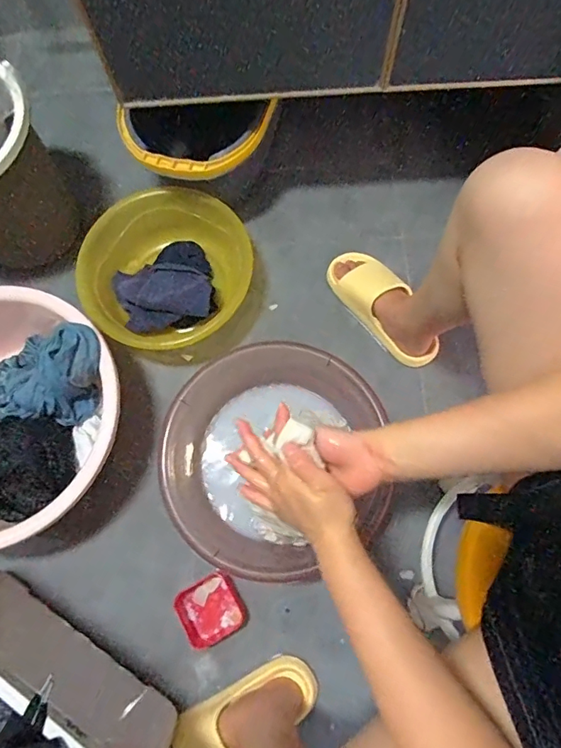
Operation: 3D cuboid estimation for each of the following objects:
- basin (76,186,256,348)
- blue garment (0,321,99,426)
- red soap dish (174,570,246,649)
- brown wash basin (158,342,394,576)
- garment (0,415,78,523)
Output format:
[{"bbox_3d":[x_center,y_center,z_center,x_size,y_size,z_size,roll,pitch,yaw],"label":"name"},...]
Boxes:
[{"bbox_3d":[-0.192,-0.175,0.825,0.276,0.107,0.268,-1,74,2],"label":"basin"},{"bbox_3d":[-0.393,-0.001,0.721,0.233,0.121,0.141,3,74,3],"label":"blue garment"},{"bbox_3d":[-0.111,0.372,0.727,0.095,0.027,0.088,-30,76,-6],"label":"red soap dish"},{"bbox_3d":[-0.013,0.130,0.735,0.330,0.125,0.336,-1,74,2],"label":"brown wash basin"},{"bbox_3d":[-0.445,0.142,0.711,0.236,0.064,0.158,4,75,3],"label":"garment"}]

